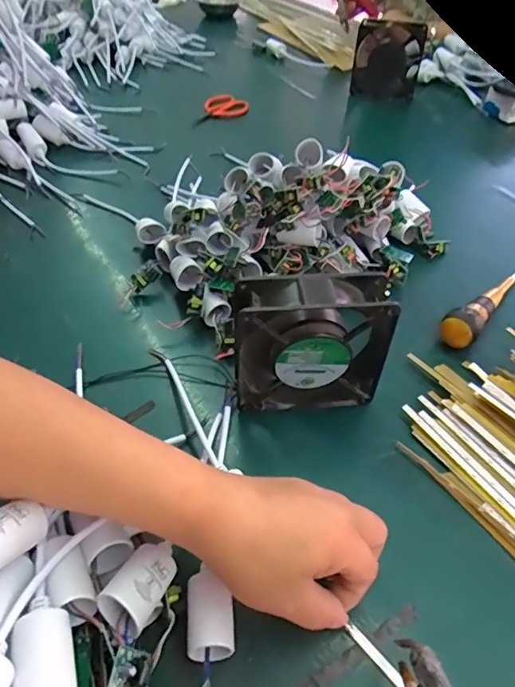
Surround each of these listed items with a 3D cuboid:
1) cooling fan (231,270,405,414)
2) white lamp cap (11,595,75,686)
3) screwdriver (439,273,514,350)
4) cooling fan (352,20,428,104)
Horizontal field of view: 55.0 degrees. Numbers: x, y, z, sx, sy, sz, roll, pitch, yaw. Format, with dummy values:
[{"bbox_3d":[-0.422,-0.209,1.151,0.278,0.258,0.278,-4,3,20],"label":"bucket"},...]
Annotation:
[{"bbox_3d":[0.042,0.003,0.406,0.124,0.122,0.043,-2,46,-4],"label":"cooling fan"},{"bbox_3d":[-0.104,0.151,0.241,0.025,0.024,0.052,-14,48,-15],"label":"white lamp cap"},{"bbox_3d":[0.262,-0.057,0.530,0.032,0.030,0.228,36,55,29],"label":"screwdriver"},{"bbox_3d":[0.248,-0.538,0.942,0.121,0.127,0.029,9,46,6],"label":"cooling fan"}]

